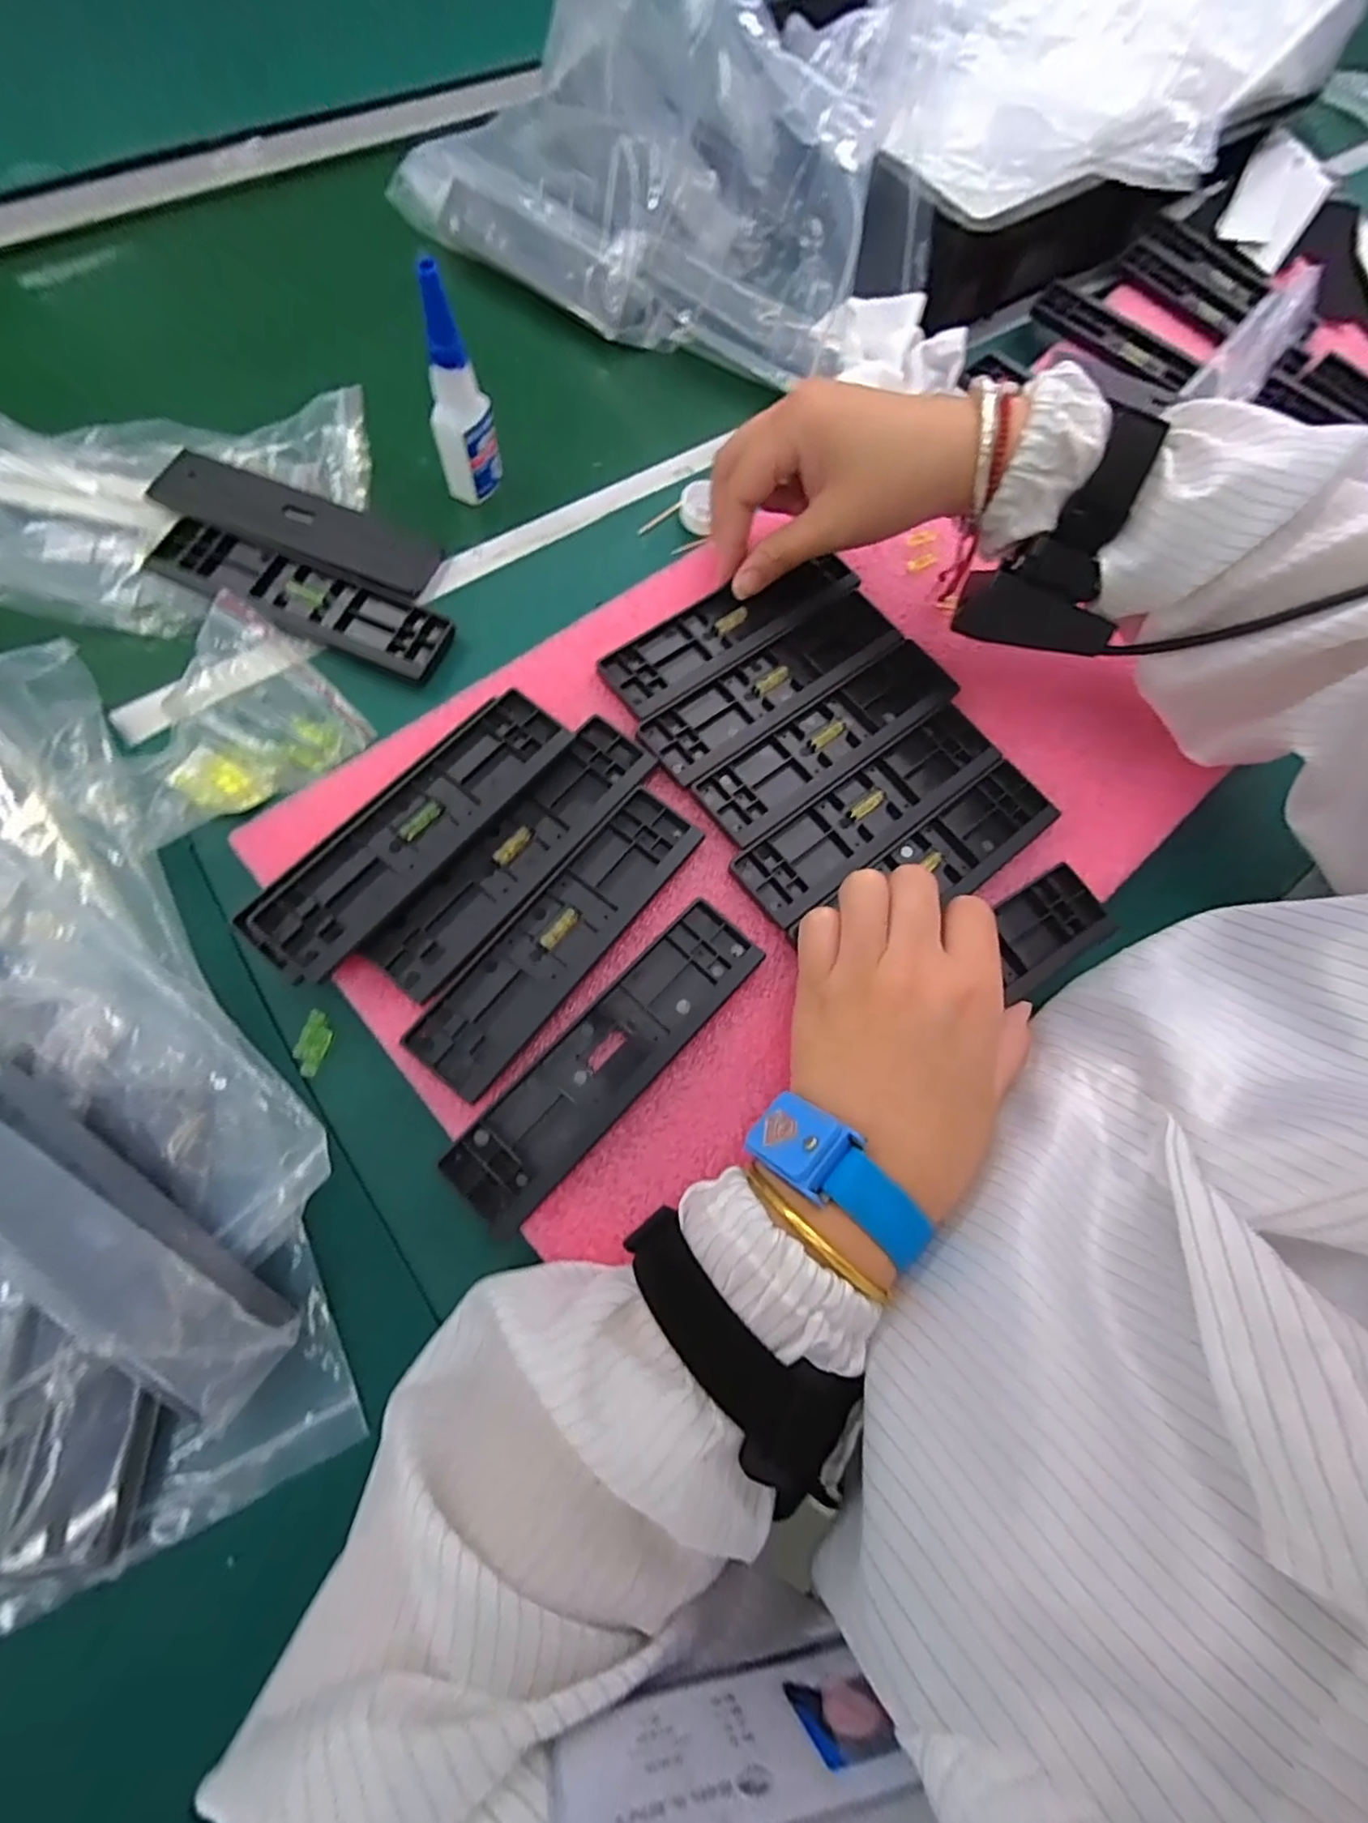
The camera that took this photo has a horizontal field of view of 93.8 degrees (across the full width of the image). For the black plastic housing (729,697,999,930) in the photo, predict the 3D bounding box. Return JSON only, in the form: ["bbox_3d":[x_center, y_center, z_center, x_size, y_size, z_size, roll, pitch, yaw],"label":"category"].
[{"bbox_3d":[0.096,-0.053,0.328,0.157,0.007,0.045,-36,79,-15],"label":"black plastic housing"}]

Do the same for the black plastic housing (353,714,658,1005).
[{"bbox_3d":[-0.077,-0.029,0.300,0.041,0.009,0.158,36,73,7],"label":"black plastic housing"}]

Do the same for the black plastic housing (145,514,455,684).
[{"bbox_3d":[-0.208,-0.171,0.347,0.157,0.011,0.047,19,71,1],"label":"black plastic housing"}]

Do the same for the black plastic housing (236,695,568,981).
[{"bbox_3d":[-0.124,-0.040,0.296,0.045,0.017,0.163,37,73,7],"label":"black plastic housing"}]

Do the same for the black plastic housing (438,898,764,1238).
[{"bbox_3d":[-0.030,0.060,0.276,0.043,0.009,0.157,41,73,8],"label":"black plastic housing"}]

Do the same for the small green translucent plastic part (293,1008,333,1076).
[{"bbox_3d":[-0.166,0.058,0.287,0.013,0.007,0.028,11,71,-1],"label":"small green translucent plastic part"}]

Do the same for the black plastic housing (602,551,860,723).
[{"bbox_3d":[0.029,-0.157,0.352,0.156,0.007,0.043,-32,75,-13],"label":"black plastic housing"}]

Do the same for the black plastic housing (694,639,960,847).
[{"bbox_3d":[0.078,-0.093,0.337,0.156,0.004,0.042,-36,78,-15],"label":"black plastic housing"}]

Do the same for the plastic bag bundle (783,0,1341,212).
[{"bbox_3d":[0.279,-0.665,0.441,0.291,0.105,0.421,38,73,7],"label":"plastic bag bundle"}]

